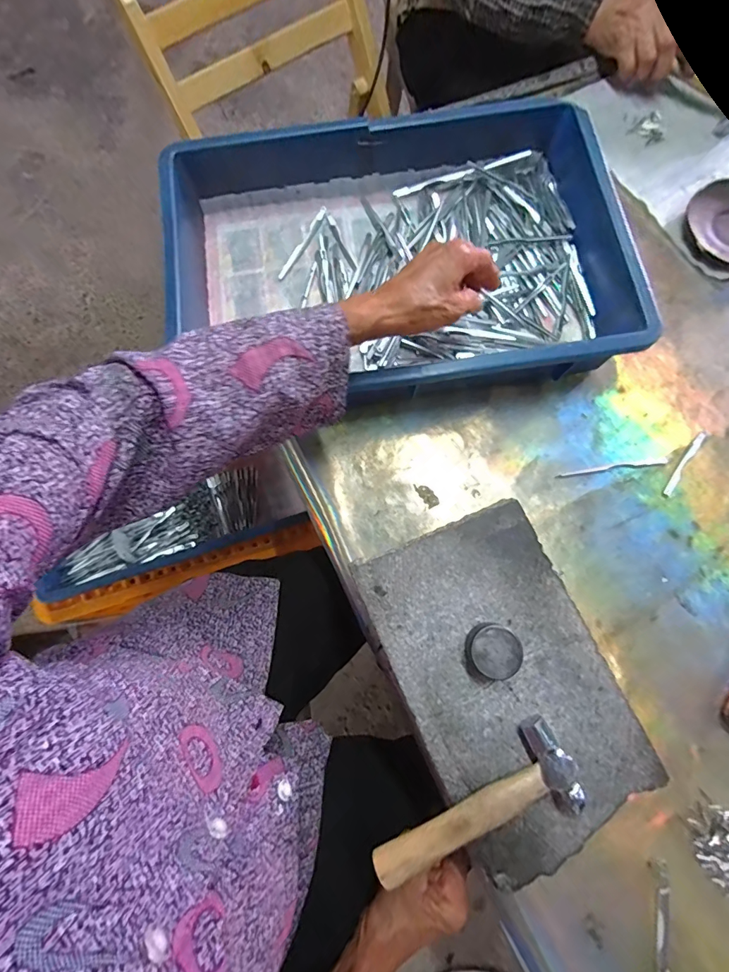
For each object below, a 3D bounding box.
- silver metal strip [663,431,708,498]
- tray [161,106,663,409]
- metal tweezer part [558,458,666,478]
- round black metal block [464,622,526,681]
[{"bbox_3d":[0.315,-0.023,0.420,0.009,0.004,0.079,37,78,8],"label":"silver metal strip"},{"bbox_3d":[0.028,-0.222,0.427,0.414,0.073,0.284,-8,77,-3],"label":"tray"},{"bbox_3d":[0.240,-0.019,0.414,0.106,0.004,0.007,-7,77,-3],"label":"metal tweezer part"},{"bbox_3d":[0.095,0.122,0.320,0.035,0.023,0.040,-41,79,-8],"label":"round black metal block"}]

